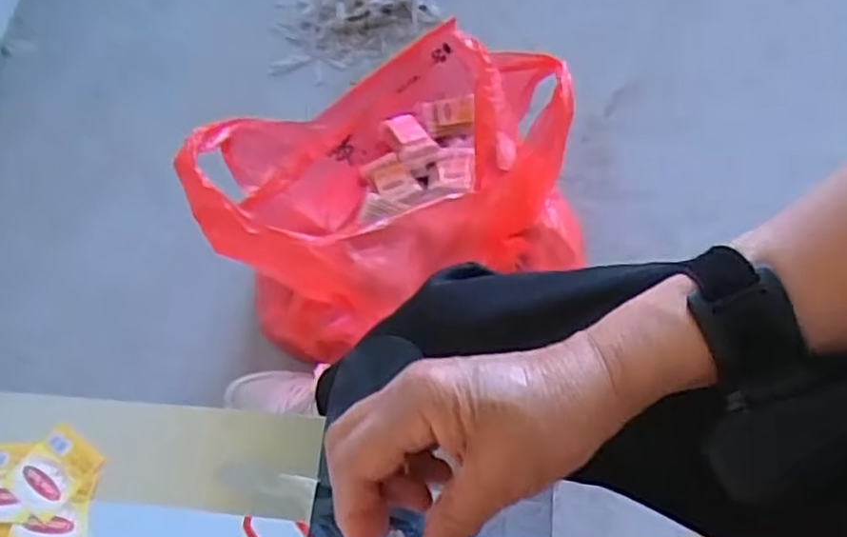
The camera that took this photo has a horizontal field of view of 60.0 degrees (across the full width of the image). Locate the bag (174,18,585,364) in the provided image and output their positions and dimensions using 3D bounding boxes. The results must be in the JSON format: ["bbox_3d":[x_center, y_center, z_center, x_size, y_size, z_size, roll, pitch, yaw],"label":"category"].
[{"bbox_3d":[-0.024,-0.088,0.858,0.420,0.267,0.276,-36,64,-12],"label":"bag"}]

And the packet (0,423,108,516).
[{"bbox_3d":[-0.207,0.113,0.410,0.040,0.004,0.043,27,68,19],"label":"packet"}]

